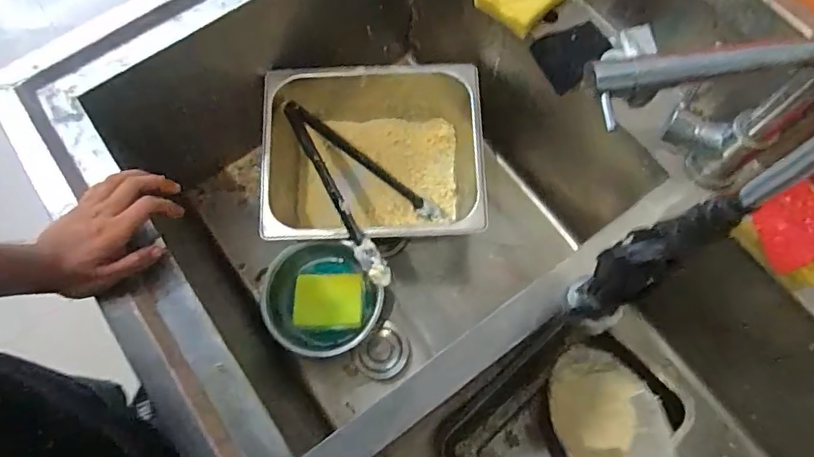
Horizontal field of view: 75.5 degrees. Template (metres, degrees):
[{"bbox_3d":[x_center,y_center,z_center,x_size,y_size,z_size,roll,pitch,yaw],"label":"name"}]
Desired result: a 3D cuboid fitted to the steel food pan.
[{"bbox_3d":[-0.053,-0.101,0.861,0.336,0.174,0.259,-3,70,1],"label":"steel food pan"}]

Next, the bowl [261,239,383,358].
[{"bbox_3d":[-0.139,0.114,0.832,0.174,0.084,0.180,-1,70,1],"label":"bowl"}]

